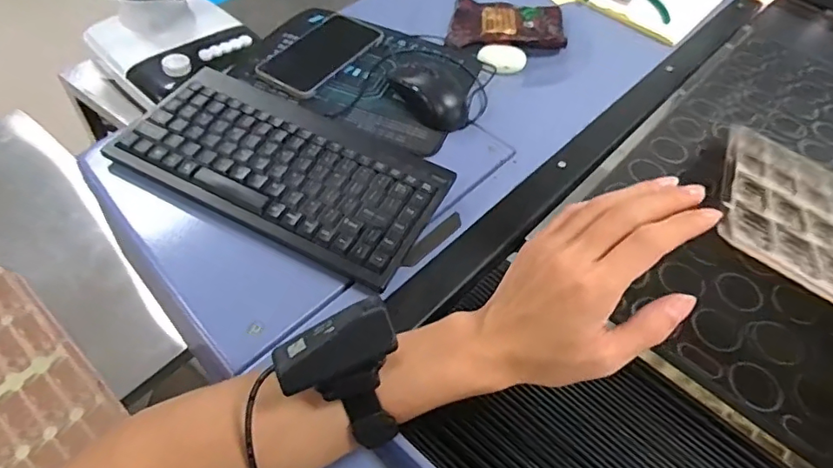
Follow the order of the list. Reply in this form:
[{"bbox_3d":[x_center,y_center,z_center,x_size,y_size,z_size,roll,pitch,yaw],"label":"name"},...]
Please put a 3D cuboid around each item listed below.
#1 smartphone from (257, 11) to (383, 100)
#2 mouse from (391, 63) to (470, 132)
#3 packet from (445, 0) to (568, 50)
[{"bbox_3d":[-0.112,-0.214,0.636,0.079,0.012,0.147,31,54,17],"label":"smartphone"},{"bbox_3d":[0.020,-0.163,0.599,0.067,0.037,0.108,-20,57,-22],"label":"mouse"},{"bbox_3d":[0.128,-0.294,0.759,0.156,0.022,0.117,12,51,2],"label":"packet"}]

